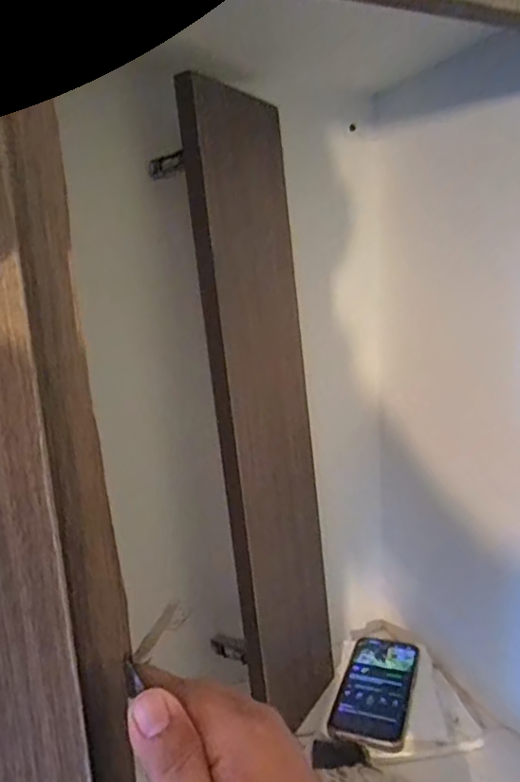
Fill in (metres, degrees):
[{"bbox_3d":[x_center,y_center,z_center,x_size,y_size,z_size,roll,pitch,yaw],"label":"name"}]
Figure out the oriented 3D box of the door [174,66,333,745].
[{"bbox_3d":[0.013,0.037,0.627,0.022,0.660,0.162,0,11,32],"label":"door"}]

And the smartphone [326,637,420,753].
[{"bbox_3d":[0.135,0.339,0.670,0.080,0.004,0.162,1,12,22],"label":"smartphone"}]

